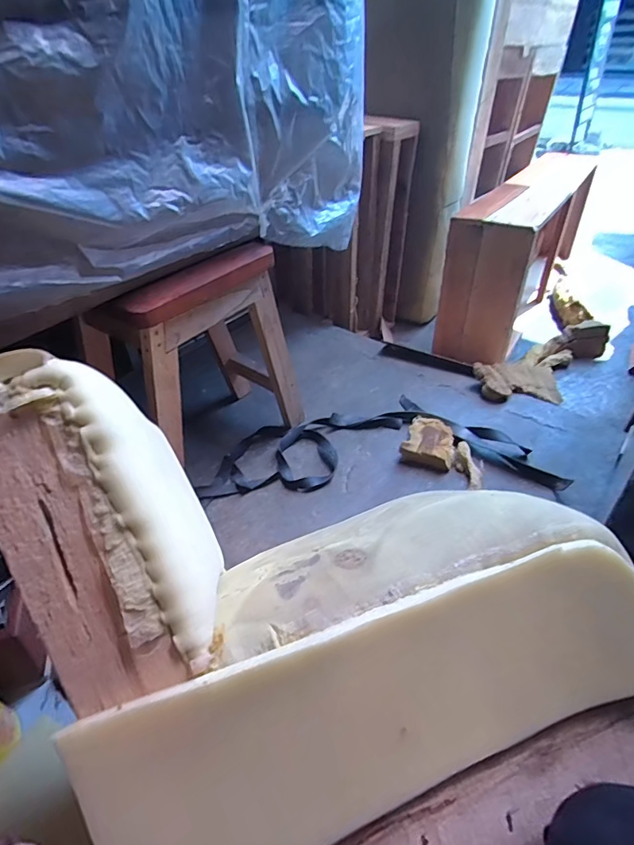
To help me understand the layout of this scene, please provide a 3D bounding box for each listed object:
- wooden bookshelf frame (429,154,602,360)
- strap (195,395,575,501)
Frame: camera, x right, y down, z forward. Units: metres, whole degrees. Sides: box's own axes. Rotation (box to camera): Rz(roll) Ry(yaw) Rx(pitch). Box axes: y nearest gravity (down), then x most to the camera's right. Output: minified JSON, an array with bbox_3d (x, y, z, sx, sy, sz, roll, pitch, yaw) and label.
[{"bbox_3d":[0.754,-0.653,1.729,0.250,0.489,0.897,24,47,27],"label":"wooden bookshelf frame"},{"bbox_3d":[0.130,0.059,1.125,0.785,0.043,0.313,-1,41,1],"label":"strap"}]

